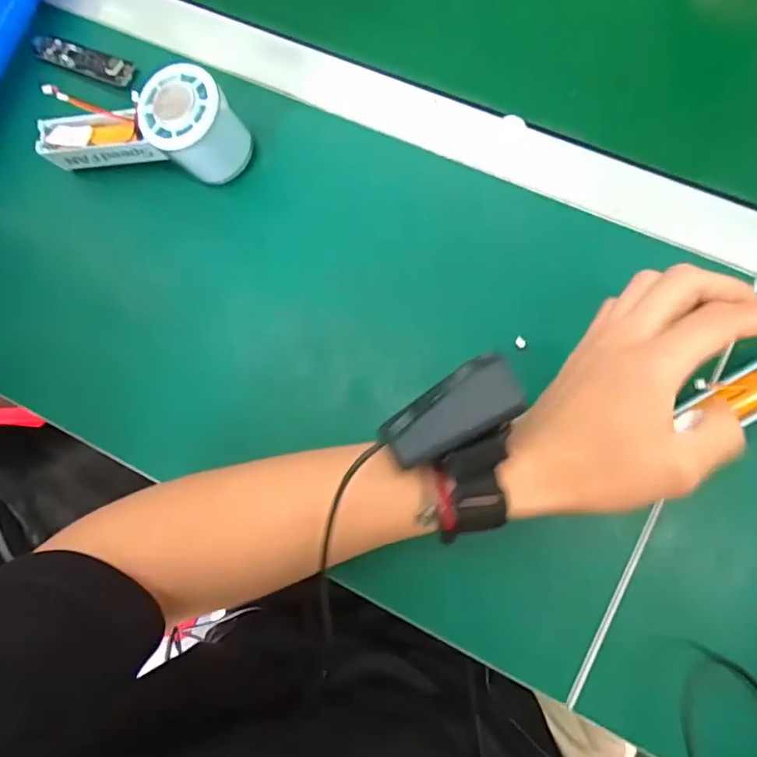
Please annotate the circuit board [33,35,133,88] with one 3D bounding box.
[{"bbox_3d":[-0.236,-0.255,0.422,0.093,0.008,0.023,22,86,11],"label":"circuit board"}]

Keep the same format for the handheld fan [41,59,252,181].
[{"bbox_3d":[-0.168,-0.180,0.376,0.153,0.056,0.053,7,84,10],"label":"handheld fan"}]

